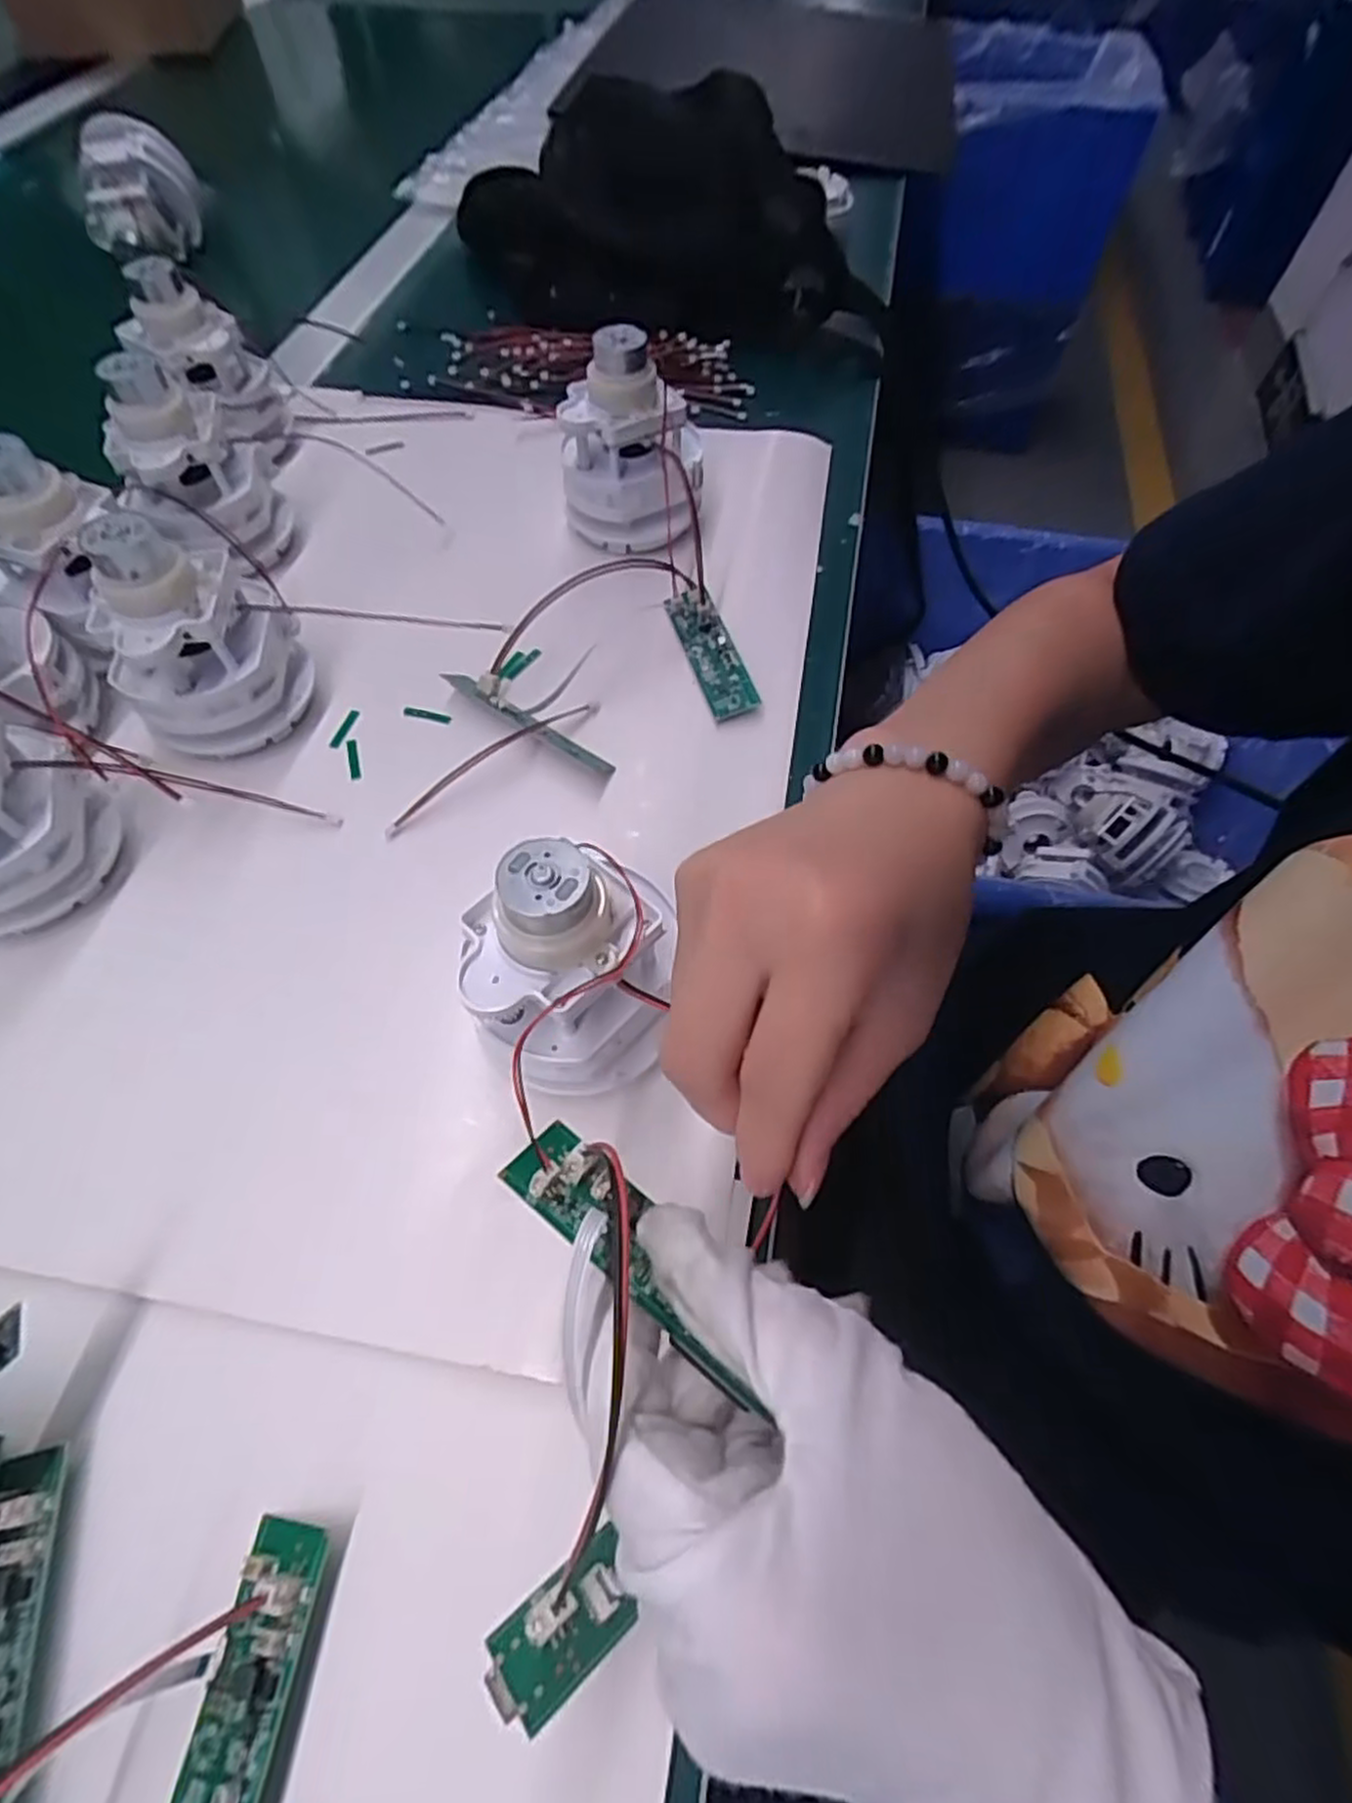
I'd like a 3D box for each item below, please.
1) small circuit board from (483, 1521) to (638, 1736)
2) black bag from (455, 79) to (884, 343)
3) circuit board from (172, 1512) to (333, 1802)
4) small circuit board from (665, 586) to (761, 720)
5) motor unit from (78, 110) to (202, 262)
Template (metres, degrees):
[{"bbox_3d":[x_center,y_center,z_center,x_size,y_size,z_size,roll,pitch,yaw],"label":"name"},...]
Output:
[{"bbox_3d":[-0.023,0.148,0.153,0.031,0.006,0.017,-16,48,-40],"label":"small circuit board"},{"bbox_3d":[-0.009,-0.461,0.500,0.231,0.099,0.185,-16,58,-8],"label":"black bag"},{"bbox_3d":[-0.099,0.189,0.164,0.021,0.015,0.082,7,59,3],"label":"circuit board"},{"bbox_3d":[0.016,-0.114,0.344,0.021,0.006,0.075,-25,66,9],"label":"small circuit board"},{"bbox_3d":[-0.371,-0.484,0.520,0.054,0.070,0.065,20,60,14],"label":"motor unit"}]

